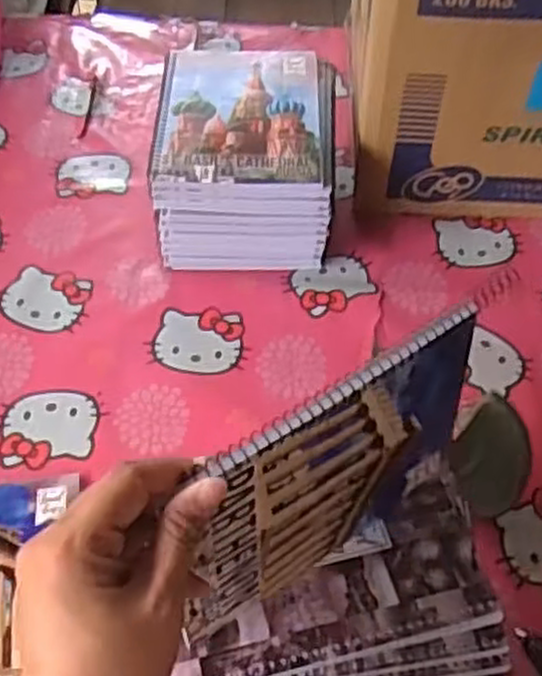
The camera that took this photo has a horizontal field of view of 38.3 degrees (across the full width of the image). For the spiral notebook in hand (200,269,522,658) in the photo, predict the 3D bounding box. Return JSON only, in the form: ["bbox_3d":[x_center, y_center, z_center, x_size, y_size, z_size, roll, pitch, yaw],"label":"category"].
[{"bbox_3d":[0.041,0.072,0.429,0.197,0.152,0.007,-29,52,-23],"label":"spiral notebook in hand"}]

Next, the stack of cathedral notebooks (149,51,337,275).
[{"bbox_3d":[-0.024,-0.177,0.773,0.159,0.119,0.191,1,52,0],"label":"stack of cathedral notebooks"}]

